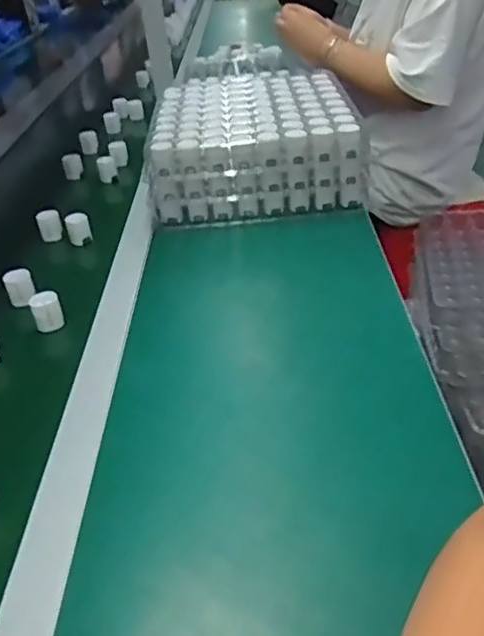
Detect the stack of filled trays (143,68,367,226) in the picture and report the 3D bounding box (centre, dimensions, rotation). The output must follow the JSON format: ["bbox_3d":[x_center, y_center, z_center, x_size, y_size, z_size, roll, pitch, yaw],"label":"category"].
[{"bbox_3d":[0.021,-0.275,0.974,0.299,0.120,0.306,-3,33,3],"label":"stack of filled trays"}]

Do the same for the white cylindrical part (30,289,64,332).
[{"bbox_3d":[-0.221,-0.008,0.706,0.031,0.038,0.027,-19,36,-19],"label":"white cylindrical part"}]

